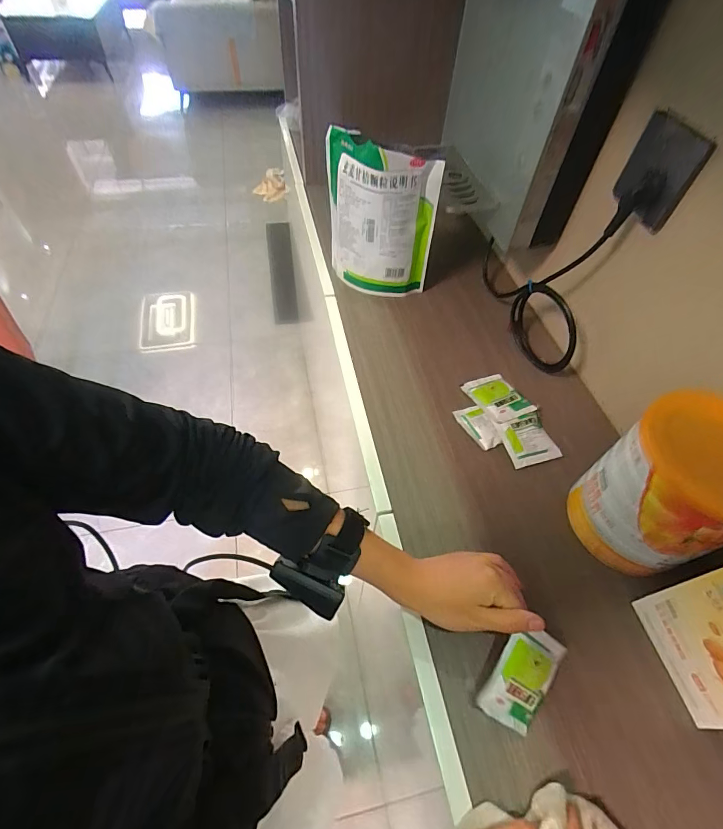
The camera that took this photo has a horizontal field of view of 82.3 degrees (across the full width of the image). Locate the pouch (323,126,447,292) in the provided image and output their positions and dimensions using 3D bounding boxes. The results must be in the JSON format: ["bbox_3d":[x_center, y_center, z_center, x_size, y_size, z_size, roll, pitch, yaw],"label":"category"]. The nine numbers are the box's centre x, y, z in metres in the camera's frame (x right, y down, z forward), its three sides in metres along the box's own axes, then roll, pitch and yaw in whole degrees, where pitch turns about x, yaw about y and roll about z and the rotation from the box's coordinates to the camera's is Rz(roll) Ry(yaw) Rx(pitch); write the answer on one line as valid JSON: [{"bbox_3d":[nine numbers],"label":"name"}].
[{"bbox_3d":[0.021,-0.290,0.624,0.169,0.211,0.055,19,55,10],"label":"pouch"}]

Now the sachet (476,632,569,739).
[{"bbox_3d":[0.139,0.226,0.359,0.069,0.006,0.082,42,75,-19],"label":"sachet"}]

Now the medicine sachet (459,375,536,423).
[{"bbox_3d":[0.188,-0.024,0.571,0.065,0.009,0.084,-21,58,-18],"label":"medicine sachet"}]

